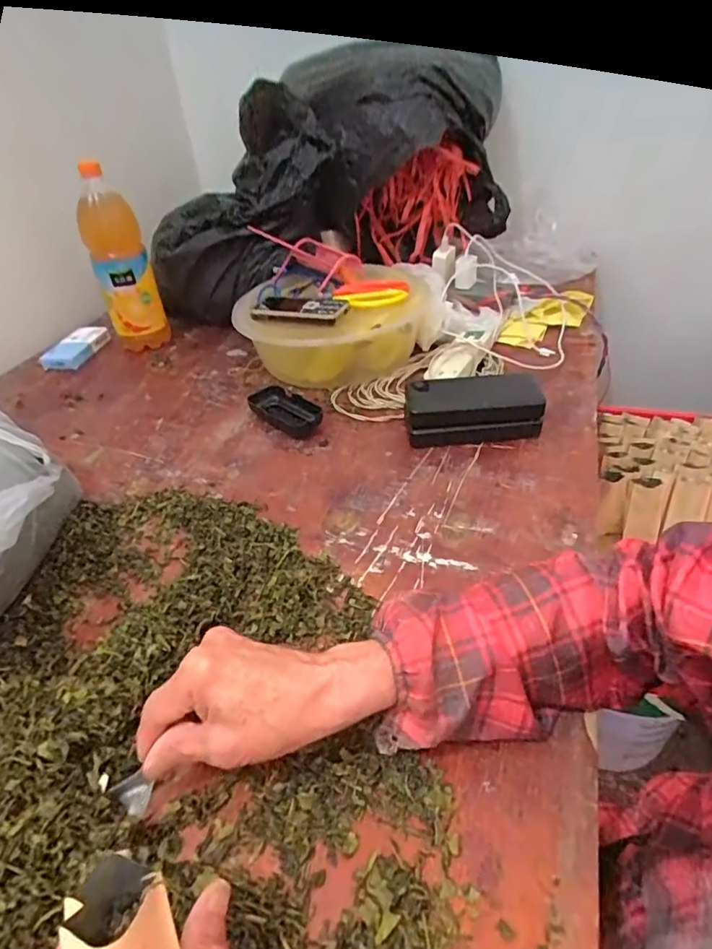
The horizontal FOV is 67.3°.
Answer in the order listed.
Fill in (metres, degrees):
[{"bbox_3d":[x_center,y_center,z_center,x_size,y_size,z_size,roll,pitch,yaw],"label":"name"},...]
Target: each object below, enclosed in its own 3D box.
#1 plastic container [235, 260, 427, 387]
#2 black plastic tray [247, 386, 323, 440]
[{"bbox_3d":[-0.032,-0.228,0.824,0.271,0.109,0.219,7,41,15],"label":"plastic container"},{"bbox_3d":[-0.091,-0.085,0.710,0.102,0.030,0.054,25,47,31],"label":"black plastic tray"}]

